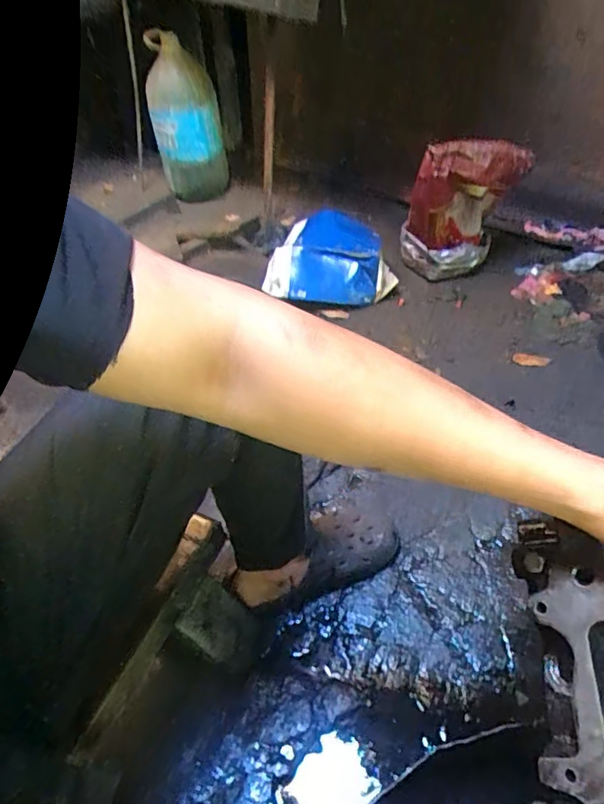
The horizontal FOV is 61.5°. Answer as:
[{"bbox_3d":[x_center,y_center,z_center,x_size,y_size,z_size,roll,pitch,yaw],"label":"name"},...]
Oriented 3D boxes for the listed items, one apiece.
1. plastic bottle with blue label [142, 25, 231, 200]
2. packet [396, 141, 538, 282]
[{"bbox_3d":[-0.351,-0.843,1.546,0.200,0.430,0.230,-12,49,-5],"label":"plastic bottle with blue label"},{"bbox_3d":[0.365,-0.434,1.164,0.246,0.317,0.100,-4,49,3],"label":"packet"}]

